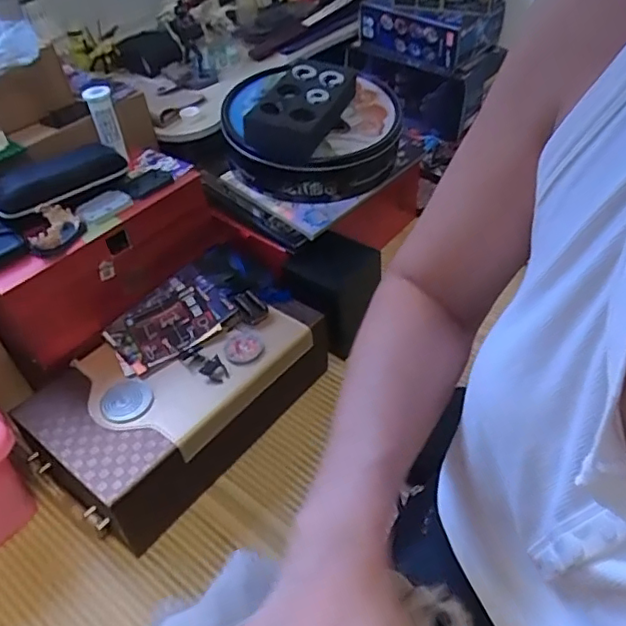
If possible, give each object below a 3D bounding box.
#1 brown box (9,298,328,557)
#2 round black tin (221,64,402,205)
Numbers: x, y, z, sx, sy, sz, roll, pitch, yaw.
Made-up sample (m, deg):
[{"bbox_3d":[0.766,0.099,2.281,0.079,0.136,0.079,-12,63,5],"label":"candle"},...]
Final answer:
[{"bbox_3d":[-0.167,0.099,0.744,0.200,0.120,0.355,30,53,29],"label":"brown box"},{"bbox_3d":[-0.002,-0.260,0.839,0.246,0.089,0.218,6,45,8],"label":"round black tin"}]

